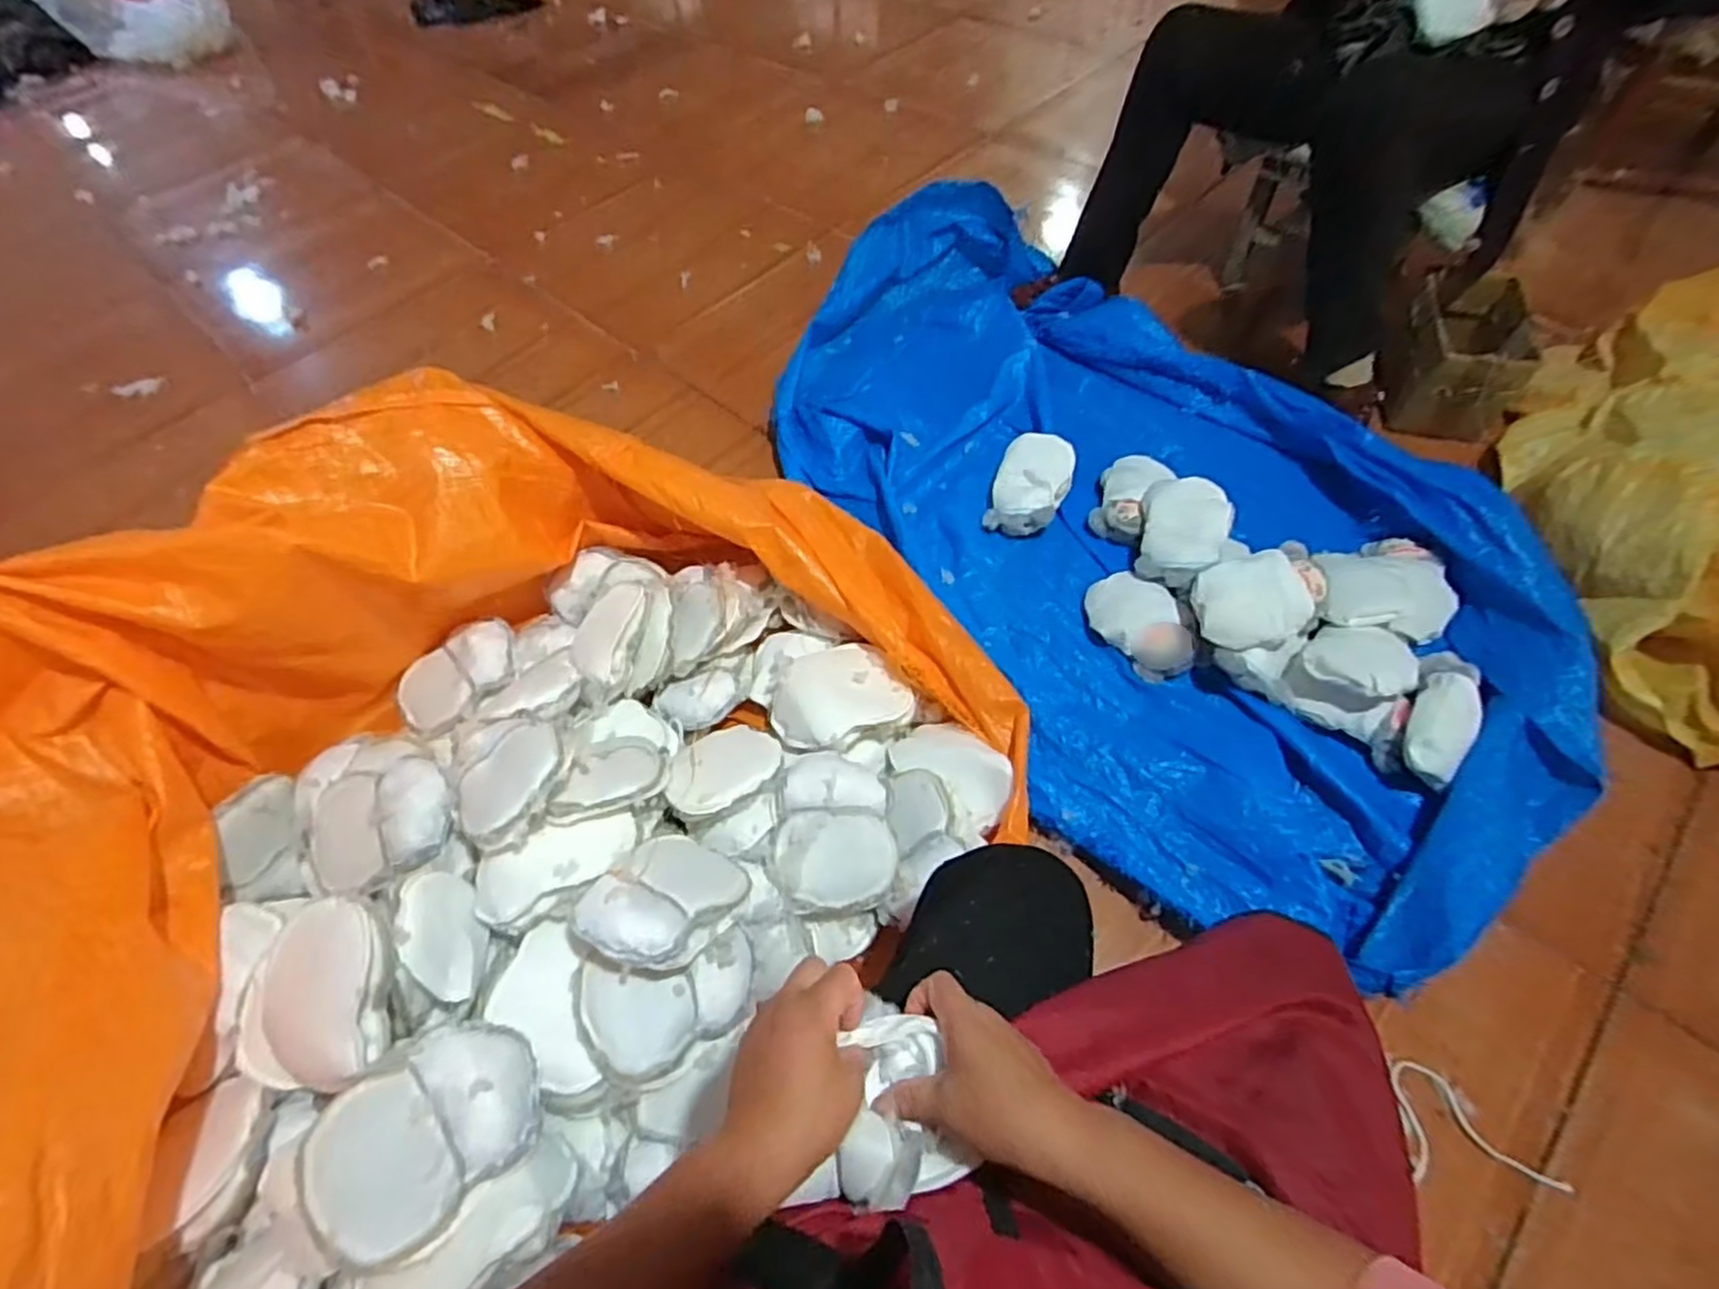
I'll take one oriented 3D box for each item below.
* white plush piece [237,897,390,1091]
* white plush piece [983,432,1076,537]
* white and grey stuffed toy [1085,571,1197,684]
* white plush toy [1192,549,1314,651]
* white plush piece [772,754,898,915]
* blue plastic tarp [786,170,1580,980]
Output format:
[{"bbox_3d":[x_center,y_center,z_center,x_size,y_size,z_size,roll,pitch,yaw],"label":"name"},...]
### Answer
[{"bbox_3d":[-0.532,0.344,0.725,0.179,0.050,0.170,-13,73,21],"label":"white plush piece"},{"bbox_3d":[0.286,-0.270,1.219,0.124,0.105,0.166,15,61,13],"label":"white plush piece"},{"bbox_3d":[0.415,-0.031,1.090,0.106,0.079,0.185,-27,60,-12],"label":"white and grey stuffed toy"},{"bbox_3d":[0.542,-0.060,1.024,0.147,0.074,0.126,-11,90,10],"label":"white plush toy"},{"bbox_3d":[-0.035,0.211,0.844,0.142,0.048,0.176,-9,60,-2],"label":"white plush piece"},{"bbox_3d":[0.371,-0.247,1.163,0.715,0.204,1.433,-27,59,-13],"label":"blue plastic tarp"}]

